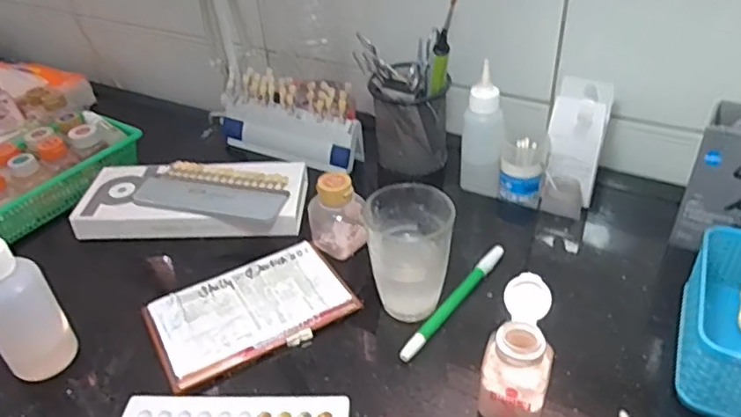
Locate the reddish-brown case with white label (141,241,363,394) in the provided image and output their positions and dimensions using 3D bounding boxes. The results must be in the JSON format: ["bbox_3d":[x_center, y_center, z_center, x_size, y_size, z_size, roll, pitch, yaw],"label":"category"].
[{"bbox_3d":[-0.097,0.079,0.475,0.151,0.010,0.094,-20,40,-21],"label":"reddish-brown case with white label"}]

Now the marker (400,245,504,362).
[{"bbox_3d":[0.071,0.075,0.482,0.013,0.014,0.148,23,44,30],"label":"marker"}]

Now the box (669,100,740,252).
[{"bbox_3d":[0.305,-0.025,0.500,0.060,0.115,0.062,22,44,29],"label":"box"}]

